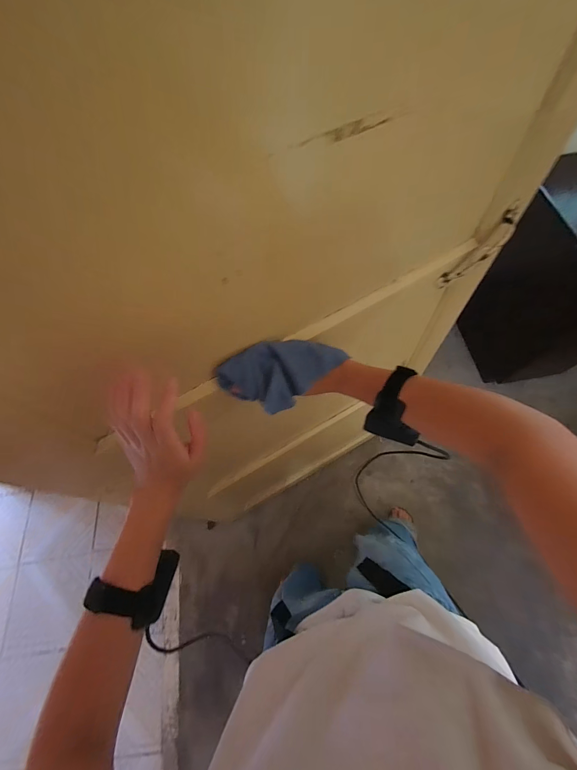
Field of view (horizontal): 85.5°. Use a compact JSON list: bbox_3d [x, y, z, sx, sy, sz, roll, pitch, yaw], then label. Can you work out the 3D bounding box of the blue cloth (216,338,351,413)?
[{"bbox_3d":[-0.005,-0.021,0.413,0.157,0.046,0.076,-30,72,-10],"label":"blue cloth"}]

